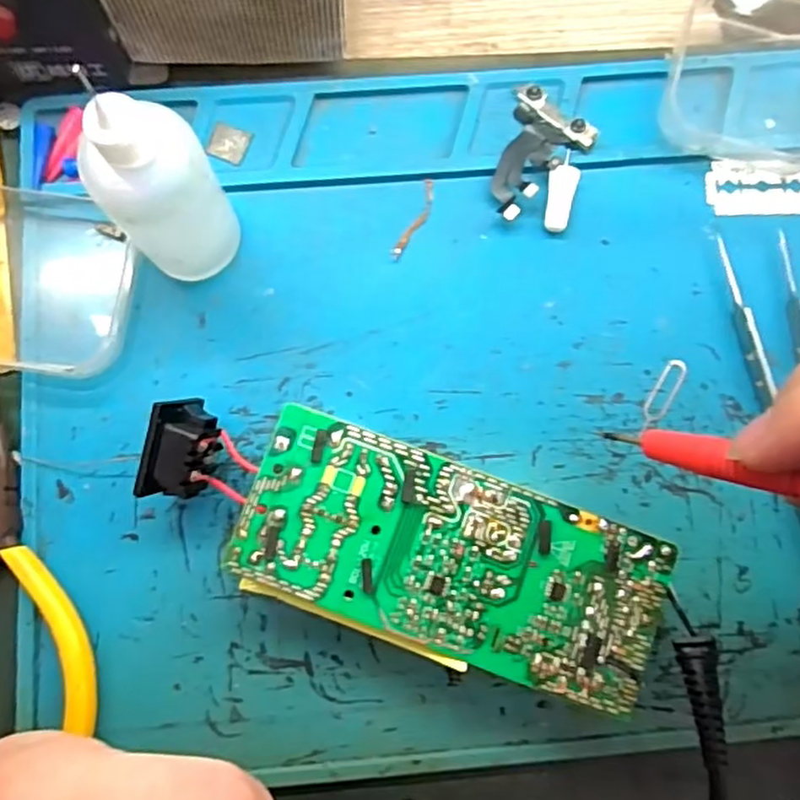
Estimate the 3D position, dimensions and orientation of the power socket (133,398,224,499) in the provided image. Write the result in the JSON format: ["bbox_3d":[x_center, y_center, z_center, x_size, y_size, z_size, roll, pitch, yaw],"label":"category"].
[{"bbox_3d":[-0.070,0.017,0.223,0.020,0.031,0.032,16,81,1],"label":"power socket"}]

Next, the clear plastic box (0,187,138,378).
[{"bbox_3d":[-0.128,-0.043,0.239,0.063,0.013,0.065,8,81,-1],"label":"clear plastic box"}]

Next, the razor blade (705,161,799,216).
[{"bbox_3d":[0.139,-0.080,0.257,0.043,0.004,0.022,2,80,1],"label":"razor blade"}]

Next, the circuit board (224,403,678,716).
[{"bbox_3d":[0.015,0.053,0.222,0.131,0.025,0.059,20,81,1],"label":"circuit board"}]

